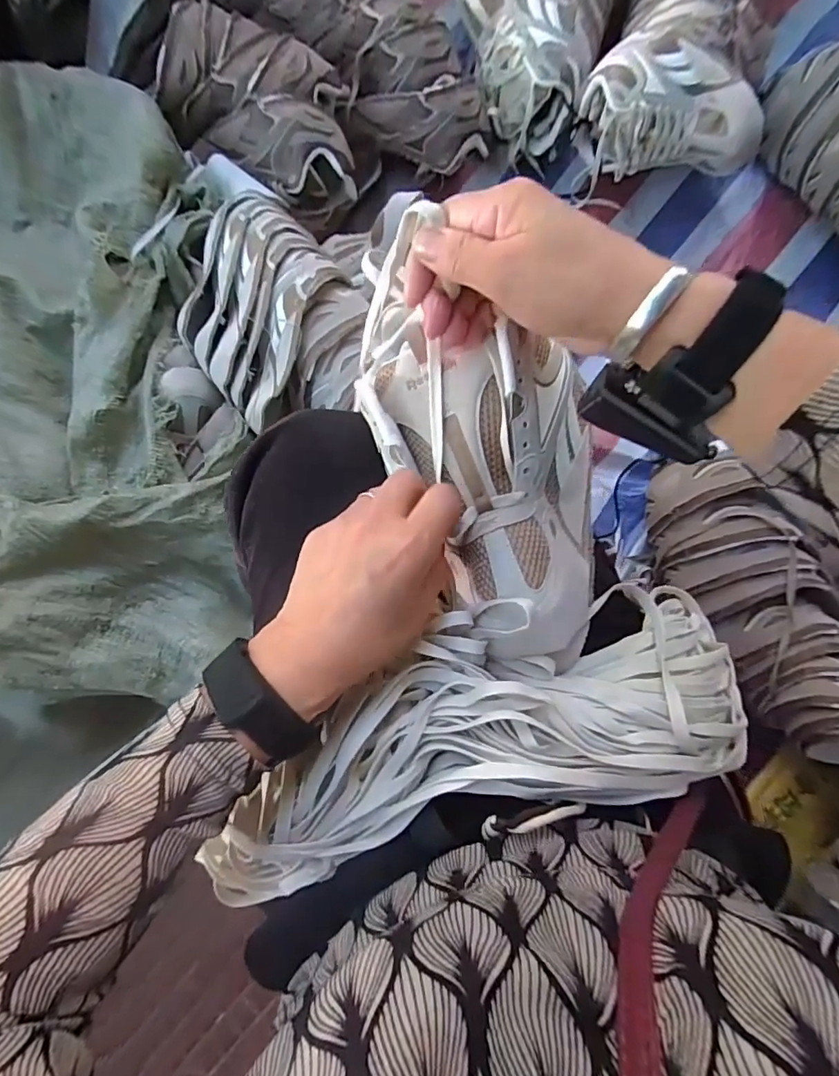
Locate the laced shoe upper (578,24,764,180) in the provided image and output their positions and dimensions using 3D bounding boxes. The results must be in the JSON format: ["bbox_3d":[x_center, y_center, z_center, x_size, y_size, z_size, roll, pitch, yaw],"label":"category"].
[{"bbox_3d":[0.354,-0.593,0.697,0.246,0.108,0.113,1,87,1],"label":"laced shoe upper"}]

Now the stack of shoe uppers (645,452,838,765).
[{"bbox_3d":[0.443,0.087,0.625,0.135,0.150,0.447,-29,64,0],"label":"stack of shoe uppers"}]

